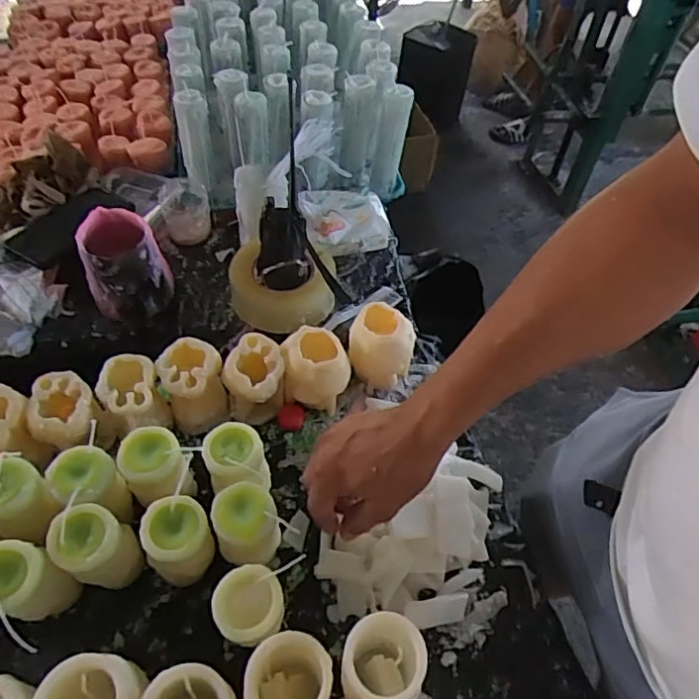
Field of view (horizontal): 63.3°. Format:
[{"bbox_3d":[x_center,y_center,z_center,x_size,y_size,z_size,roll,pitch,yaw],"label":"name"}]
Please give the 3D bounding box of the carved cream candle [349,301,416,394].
[{"bbox_3d":[0.037,0.000,0.658,0.070,0.085,0.070,11,51,5],"label":"carved cream candle"}]

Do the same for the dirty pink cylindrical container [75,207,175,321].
[{"bbox_3d":[-0.274,-0.104,0.695,0.093,0.107,0.085,2,51,-2],"label":"dirty pink cylindrical container"}]

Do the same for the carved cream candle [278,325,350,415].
[{"bbox_3d":[-0.038,0.022,0.629,0.073,0.070,0.070,2,51,-2],"label":"carved cream candle"}]

